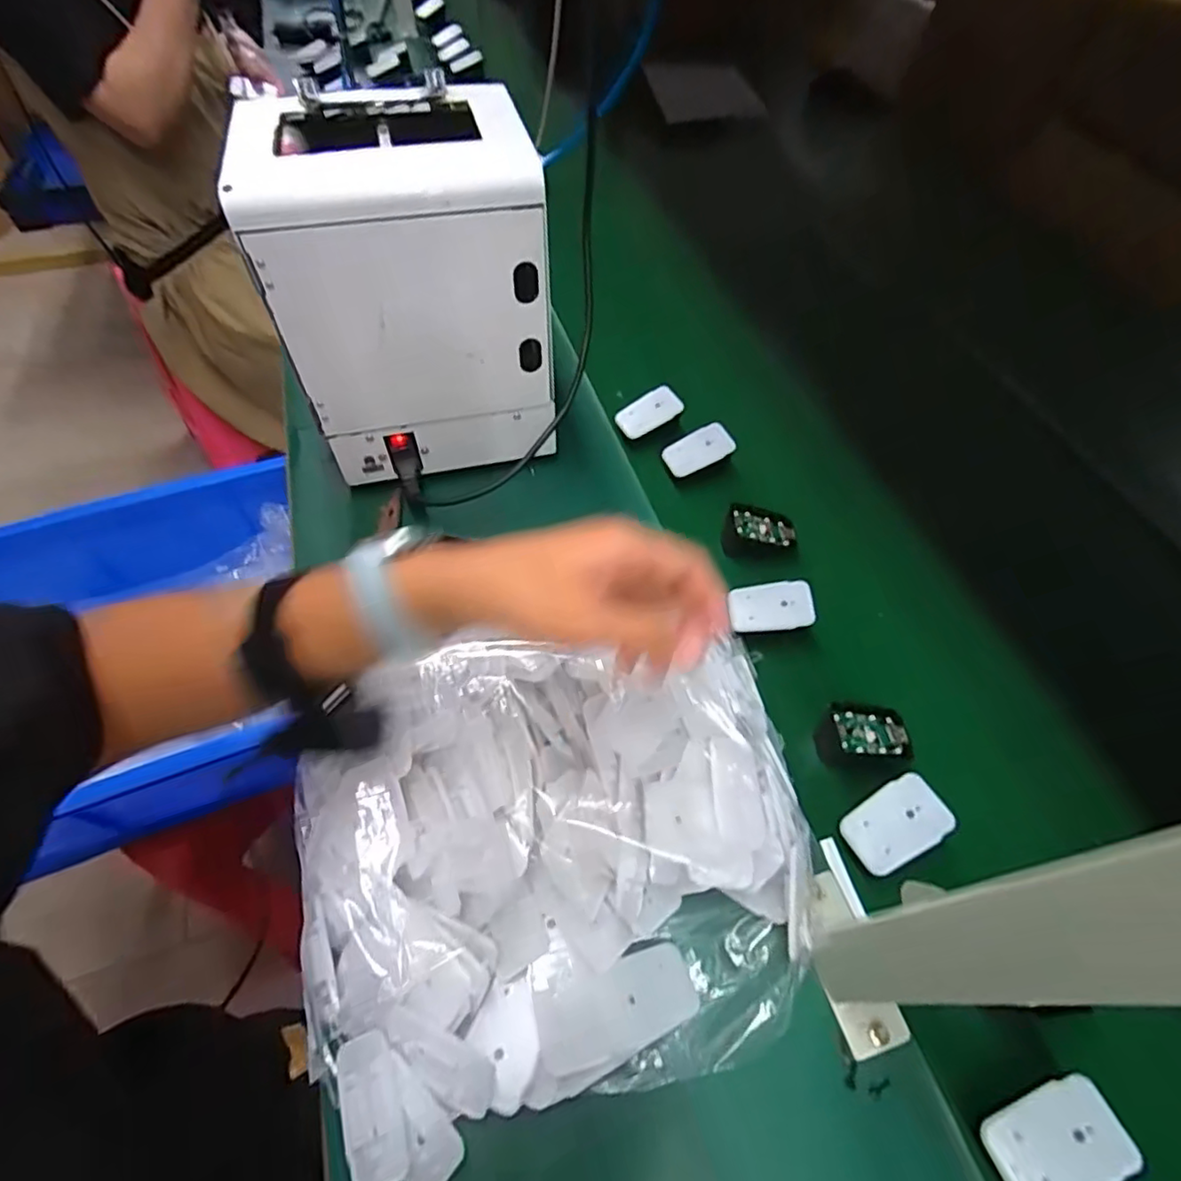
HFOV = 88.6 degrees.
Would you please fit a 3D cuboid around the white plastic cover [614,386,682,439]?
[{"bbox_3d":[0.063,-0.193,0.655,0.068,0.009,0.041,-32,76,8],"label":"white plastic cover"}]

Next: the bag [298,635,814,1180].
[{"bbox_3d":[-0.019,0.159,0.394,0.331,0.074,0.284,-14,58,-11],"label":"bag"}]

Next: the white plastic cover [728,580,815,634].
[{"bbox_3d":[0.154,0.014,0.517,0.067,0.004,0.044,-8,62,13],"label":"white plastic cover"}]

